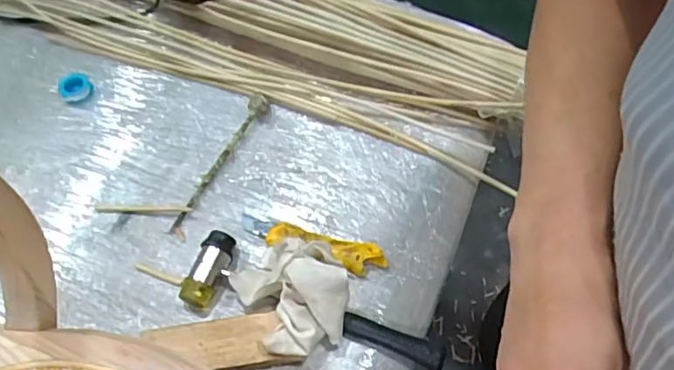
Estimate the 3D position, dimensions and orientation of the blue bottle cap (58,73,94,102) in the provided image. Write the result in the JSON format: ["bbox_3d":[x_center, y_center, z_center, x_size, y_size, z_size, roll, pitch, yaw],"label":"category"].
[{"bbox_3d":[-0.358,-0.136,0.748,0.043,0.011,0.051,-31,62,-16],"label":"blue bottle cap"}]

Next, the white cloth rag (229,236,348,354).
[{"bbox_3d":[-0.044,0.104,0.555,0.108,0.061,0.121,-25,61,-12],"label":"white cloth rag"}]

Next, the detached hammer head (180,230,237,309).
[{"bbox_3d":[-0.139,0.091,0.600,0.033,0.029,0.082,17,61,12],"label":"detached hammer head"}]

